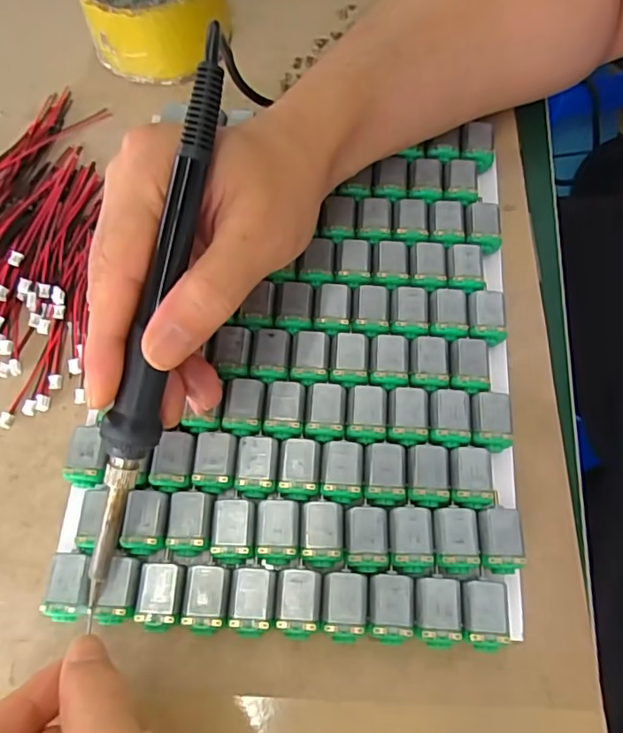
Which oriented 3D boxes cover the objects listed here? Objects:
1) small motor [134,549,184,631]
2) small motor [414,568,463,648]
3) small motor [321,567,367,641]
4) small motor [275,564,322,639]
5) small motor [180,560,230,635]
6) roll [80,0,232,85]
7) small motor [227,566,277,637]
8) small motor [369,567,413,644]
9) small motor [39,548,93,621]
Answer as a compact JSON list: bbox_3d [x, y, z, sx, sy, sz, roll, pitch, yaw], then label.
[{"bbox_3d":[-0.064,0.095,0.238,0.018,0.016,0.030,2,69,2],"label":"small motor"},{"bbox_3d":[0.053,0.102,0.235,0.018,0.016,0.028,4,70,2],"label":"small motor"},{"bbox_3d":[0.014,0.101,0.236,0.018,0.016,0.027,1,69,1],"label":"small motor"},{"bbox_3d":[-0.005,0.100,0.236,0.018,0.016,0.027,1,69,1],"label":"small motor"},{"bbox_3d":[-0.044,0.099,0.237,0.018,0.016,0.026,1,69,1],"label":"small motor"},{"bbox_3d":[-0.096,-0.226,0.341,0.082,0.044,0.085,-13,70,-4],"label":"roll"},{"bbox_3d":[-0.024,0.099,0.237,0.018,0.016,0.026,2,69,2],"label":"small motor"},{"bbox_3d":[0.033,0.101,0.235,0.018,0.016,0.027,1,69,1],"label":"small motor"},{"bbox_3d":[-0.101,0.093,0.238,0.019,0.017,0.027,1,69,1],"label":"small motor"}]

